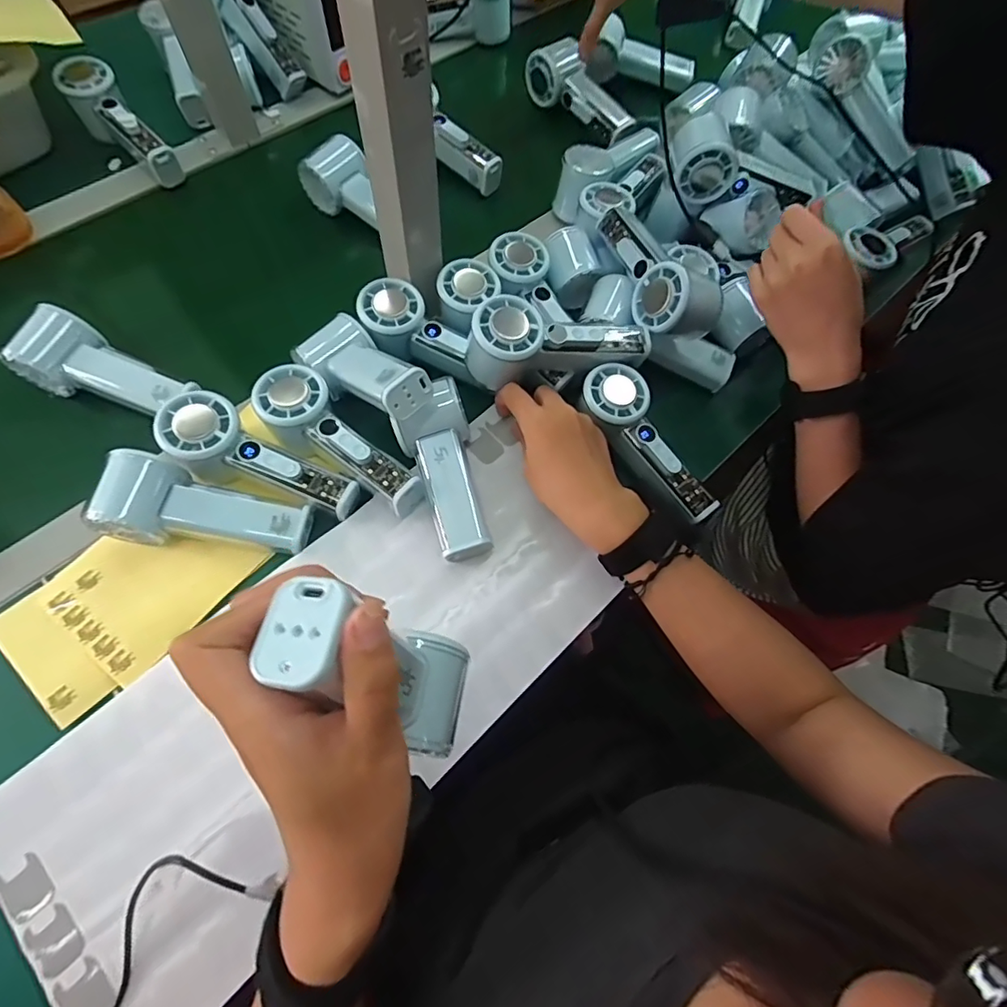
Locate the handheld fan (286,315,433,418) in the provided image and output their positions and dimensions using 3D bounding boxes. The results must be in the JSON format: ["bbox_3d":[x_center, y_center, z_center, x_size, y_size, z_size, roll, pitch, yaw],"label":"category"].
[{"bbox_3d":[-0.113,-0.107,0.421,0.057,0.043,0.134,-43,53,-18],"label":"handheld fan"}]

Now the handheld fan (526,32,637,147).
[{"bbox_3d":[0.091,-0.508,0.628,0.060,0.046,0.156,-31,72,-14],"label":"handheld fan"}]

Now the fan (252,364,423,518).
[{"bbox_3d":[-0.136,-0.047,0.414,0.147,0.048,0.054,42,72,14],"label":"fan"}]

